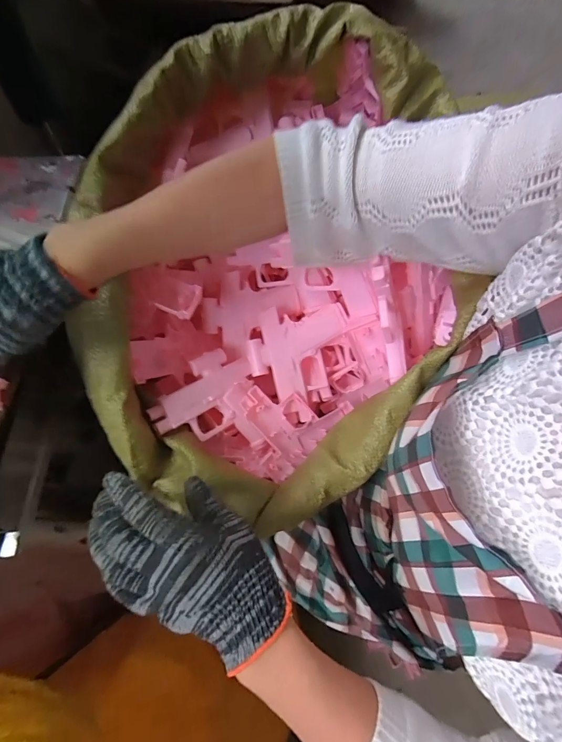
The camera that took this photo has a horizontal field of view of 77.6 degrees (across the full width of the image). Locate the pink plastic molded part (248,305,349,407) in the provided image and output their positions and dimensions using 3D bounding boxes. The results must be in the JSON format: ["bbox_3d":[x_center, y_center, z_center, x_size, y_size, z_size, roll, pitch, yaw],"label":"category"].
[{"bbox_3d":[0.020,-0.022,0.435,0.115,0.018,0.111,-3,87,2],"label":"pink plastic molded part"}]

